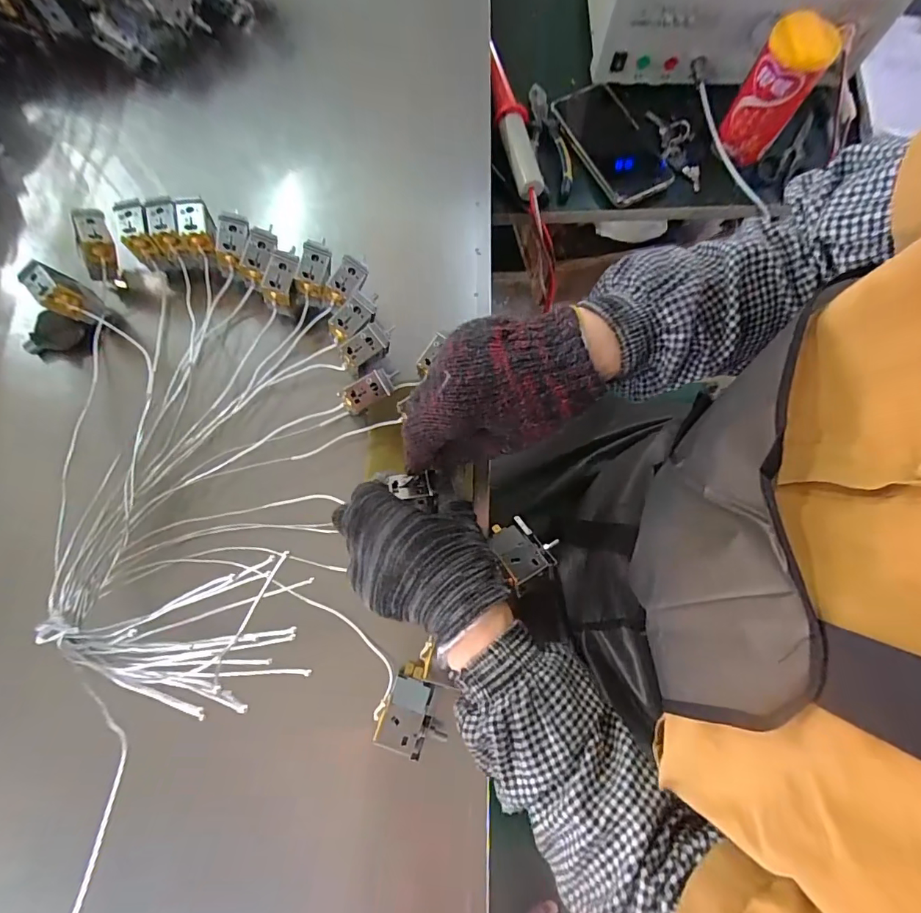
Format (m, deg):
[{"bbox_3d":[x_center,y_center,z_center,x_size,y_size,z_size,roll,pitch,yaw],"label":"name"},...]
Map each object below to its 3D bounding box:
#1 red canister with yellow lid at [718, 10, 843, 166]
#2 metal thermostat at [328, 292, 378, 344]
[{"bbox_3d":[0.340,-0.397,0.517,0.063,0.114,0.074,33,78,6],"label":"red canister with yellow lid"},{"bbox_3d":[-0.089,-0.119,0.403,0.027,0.018,0.048,37,78,7],"label":"metal thermostat"}]

